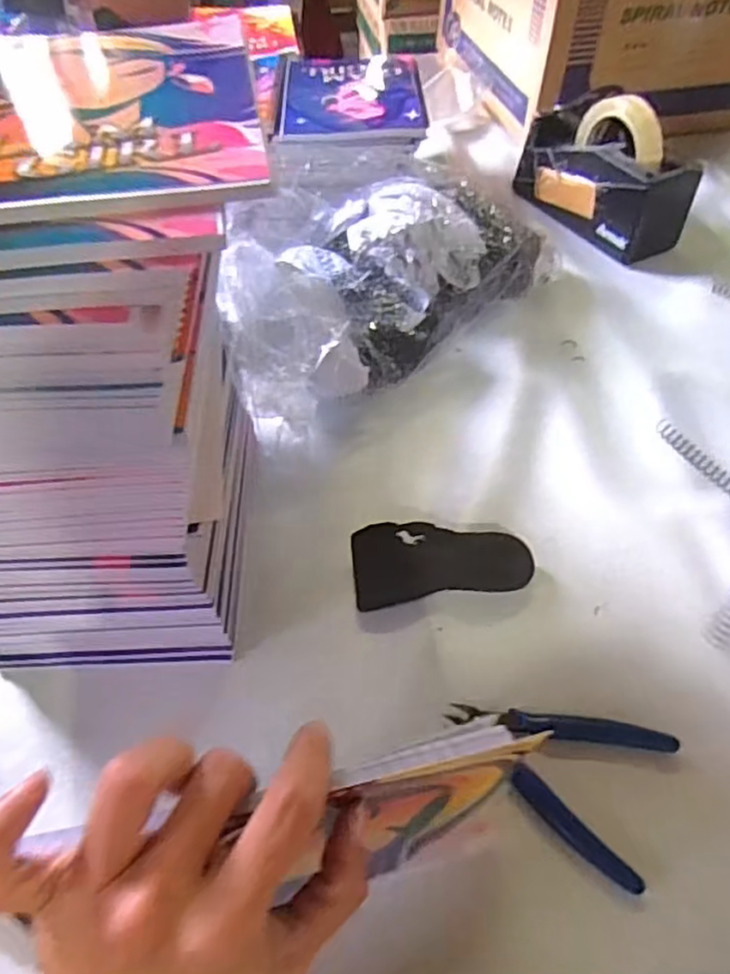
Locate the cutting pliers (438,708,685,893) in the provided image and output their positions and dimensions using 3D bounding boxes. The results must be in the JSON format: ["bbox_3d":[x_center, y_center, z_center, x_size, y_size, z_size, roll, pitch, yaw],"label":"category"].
[{"bbox_3d":[0.106,0.152,0.368,0.116,0.009,0.083,24,55,20],"label":"cutting pliers"}]

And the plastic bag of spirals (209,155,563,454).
[{"bbox_3d":[0.021,-0.194,0.561,0.342,0.144,0.156,-32,57,-23],"label":"plastic bag of spirals"}]

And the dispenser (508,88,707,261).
[{"bbox_3d":[0.251,-0.344,0.703,0.068,0.119,0.204,-28,55,-20],"label":"dispenser"}]

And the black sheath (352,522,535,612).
[{"bbox_3d":[0.052,0.049,0.453,0.119,0.018,0.055,-7,51,-5],"label":"black sheath"}]

